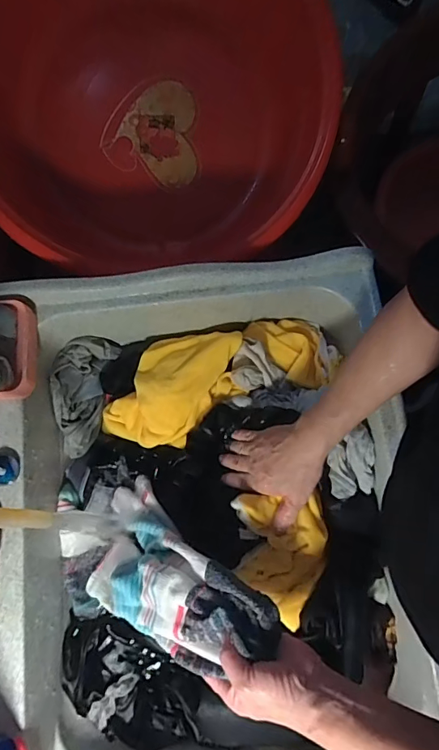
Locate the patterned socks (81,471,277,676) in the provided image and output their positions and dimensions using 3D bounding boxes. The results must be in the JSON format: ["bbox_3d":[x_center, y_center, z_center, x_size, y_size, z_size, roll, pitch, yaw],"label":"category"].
[{"bbox_3d":[-0.058,0.243,0.534,0.284,0.051,0.152,11,69,48],"label":"patterned socks"}]

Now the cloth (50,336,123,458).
[{"bbox_3d":[-0.205,0.030,0.671,0.077,0.050,0.173,7,89,2],"label":"cloth"}]

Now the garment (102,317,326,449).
[{"bbox_3d":[-0.012,0.001,0.662,0.330,0.059,0.141,-20,76,-5],"label":"garment"}]

